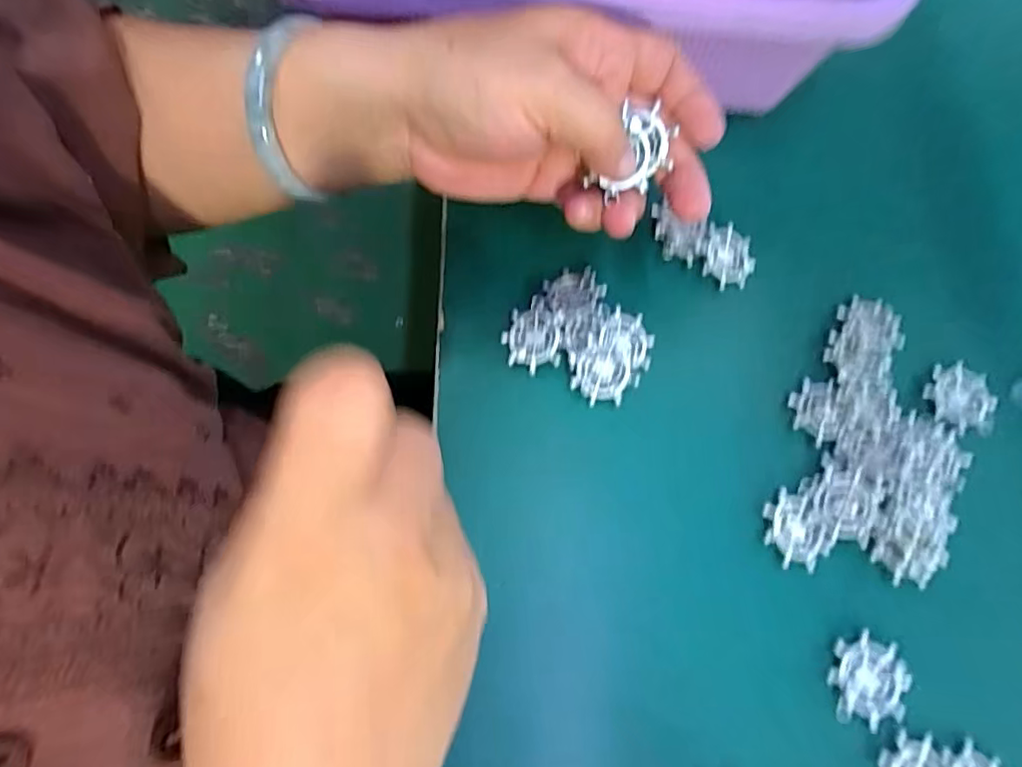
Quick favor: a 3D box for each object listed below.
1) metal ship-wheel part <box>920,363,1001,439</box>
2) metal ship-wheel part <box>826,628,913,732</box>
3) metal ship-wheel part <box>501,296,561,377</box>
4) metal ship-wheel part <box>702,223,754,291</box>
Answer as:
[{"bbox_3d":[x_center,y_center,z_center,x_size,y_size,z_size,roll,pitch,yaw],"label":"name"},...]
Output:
[{"bbox_3d":[0.222,0.008,0.282,0.033,0.004,0.036,1,71,-2],"label":"metal ship-wheel part"},{"bbox_3d":[0.149,0.123,0.237,0.031,0.004,0.036,25,72,7],"label":"metal ship-wheel part"},{"bbox_3d":[0.011,-0.024,0.281,0.028,0.008,0.035,7,71,0],"label":"metal ship-wheel part"},{"bbox_3d":[0.115,-0.066,0.303,0.029,0.004,0.032,14,81,-13],"label":"metal ship-wheel part"}]

